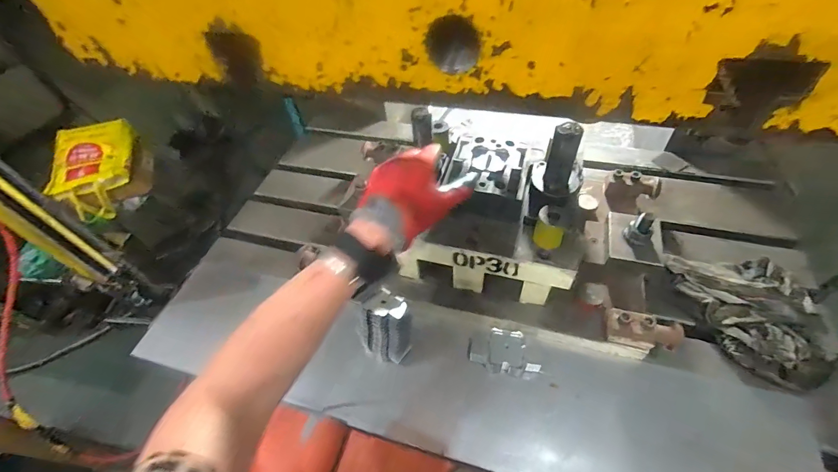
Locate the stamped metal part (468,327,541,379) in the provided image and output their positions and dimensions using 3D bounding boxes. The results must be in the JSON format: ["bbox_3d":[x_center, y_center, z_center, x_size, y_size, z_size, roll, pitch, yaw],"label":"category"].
[{"bbox_3d":[0.130,0.176,0.568,0.105,0.023,0.062,14,53,15],"label":"stamped metal part"}]

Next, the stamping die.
[{"bbox_3d":[0.116,-0.045,0.599,0.277,0.219,0.218,15,53,15],"label":"stamping die"}]

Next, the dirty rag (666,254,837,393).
[{"bbox_3d":[0.525,0.112,0.570,0.188,0.064,0.221,-5,51,0],"label":"dirty rag"}]

